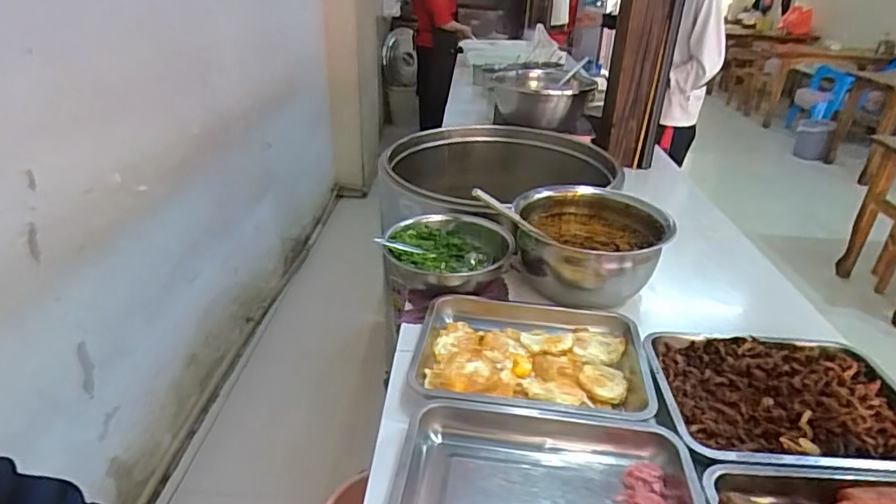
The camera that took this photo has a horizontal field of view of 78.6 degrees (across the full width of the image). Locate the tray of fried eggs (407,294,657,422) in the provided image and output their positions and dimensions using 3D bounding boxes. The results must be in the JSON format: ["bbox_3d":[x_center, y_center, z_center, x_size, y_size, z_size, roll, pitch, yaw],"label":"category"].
[{"bbox_3d":[0.130,0.166,0.871,0.357,0.040,0.268,4,29,6],"label":"tray of fried eggs"}]

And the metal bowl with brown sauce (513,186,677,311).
[{"bbox_3d":[0.278,-0.014,1.088,0.273,0.142,0.298,6,29,8],"label":"metal bowl with brown sauce"}]

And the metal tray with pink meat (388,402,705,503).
[{"bbox_3d":[0.115,0.295,0.632,0.350,0.062,0.258,4,29,6],"label":"metal tray with pink meat"}]

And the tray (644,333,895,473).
[{"bbox_3d":[0.486,0.209,0.792,0.344,0.047,0.269,2,29,2],"label":"tray"}]

